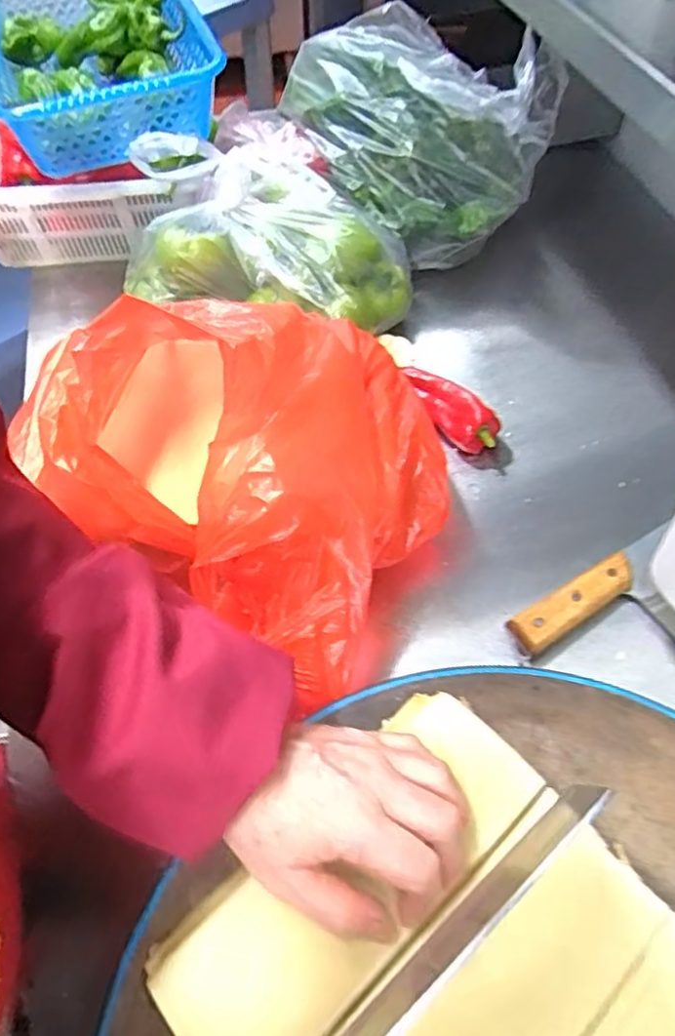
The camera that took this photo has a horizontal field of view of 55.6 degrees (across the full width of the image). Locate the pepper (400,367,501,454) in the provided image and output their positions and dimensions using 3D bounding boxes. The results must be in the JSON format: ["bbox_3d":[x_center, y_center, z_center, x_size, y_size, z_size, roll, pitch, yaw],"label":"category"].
[{"bbox_3d":[0.096,-0.097,0.571,0.038,0.041,0.105,-38,64,-23],"label":"pepper"}]

